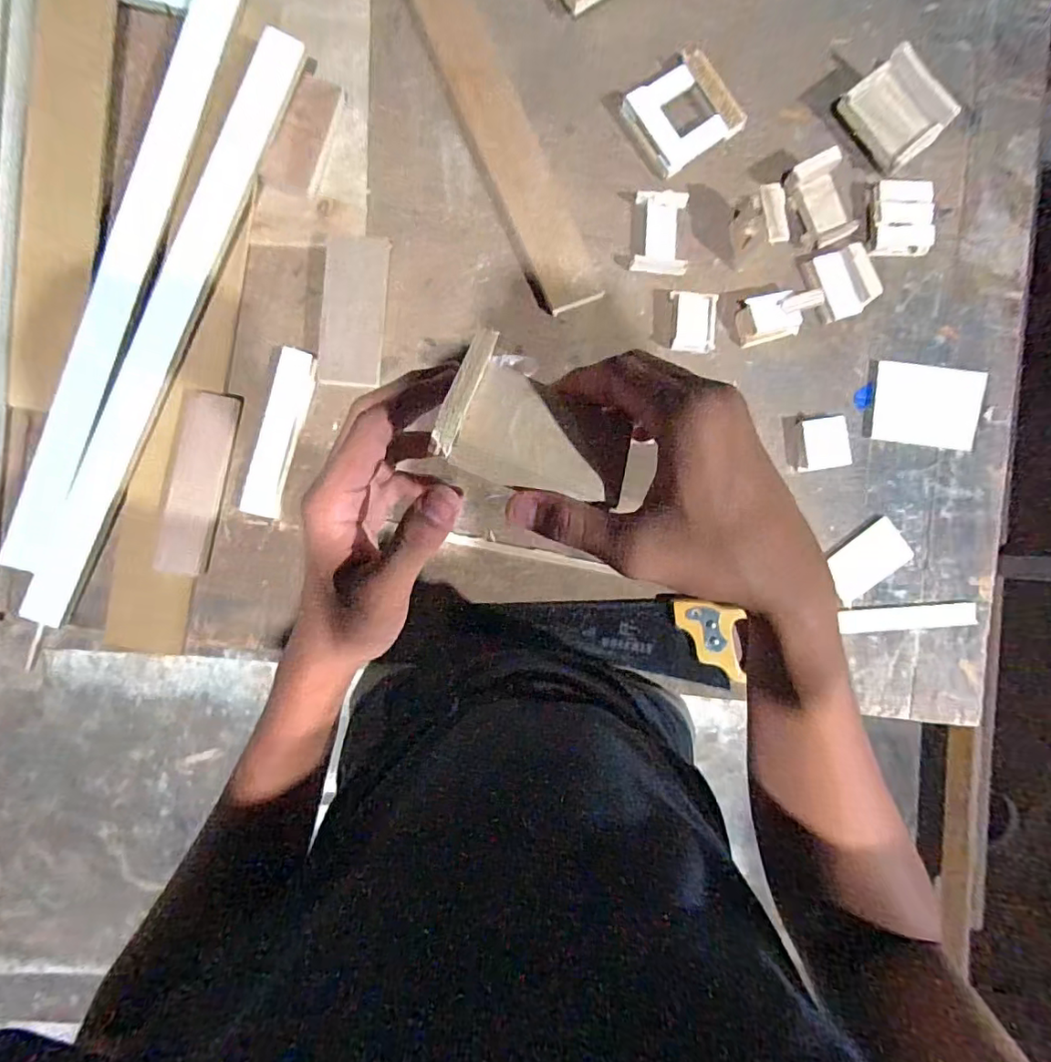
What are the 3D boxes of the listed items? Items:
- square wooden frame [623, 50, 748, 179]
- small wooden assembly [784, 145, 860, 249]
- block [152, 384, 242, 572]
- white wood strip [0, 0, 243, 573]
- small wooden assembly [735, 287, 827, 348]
[{"bbox_3d":[0.194,-0.517,0.696,0.129,0.033,0.108,-36,90,-3],"label":"square wooden frame"},{"bbox_3d":[0.365,-0.404,0.682,0.055,0.027,0.100,-22,93,10],"label":"small wooden assembly"},{"bbox_3d":[-0.394,-0.057,0.667,0.057,0.013,0.216,12,91,-7],"label":"block"},{"bbox_3d":[-0.465,-0.296,0.640,0.050,0.013,0.707,19,90,-7],"label":"white wood strip"},{"bbox_3d":[0.314,-0.264,0.680,0.100,0.032,0.053,-13,89,-2],"label":"small wooden assembly"}]

